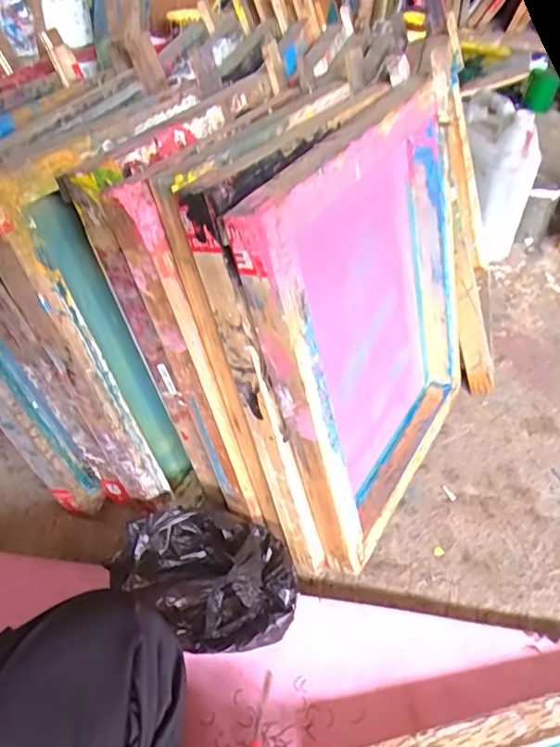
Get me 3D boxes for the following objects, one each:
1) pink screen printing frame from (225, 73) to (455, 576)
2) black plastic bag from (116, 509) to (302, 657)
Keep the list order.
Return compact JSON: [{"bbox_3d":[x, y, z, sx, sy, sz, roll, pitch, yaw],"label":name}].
[{"bbox_3d":[0.116,-0.048,0.677,0.058,0.470,0.371,13,47,32],"label":"pink screen printing frame"},{"bbox_3d":[-0.074,0.223,0.637,0.188,0.114,0.143,21,45,20],"label":"black plastic bag"}]

